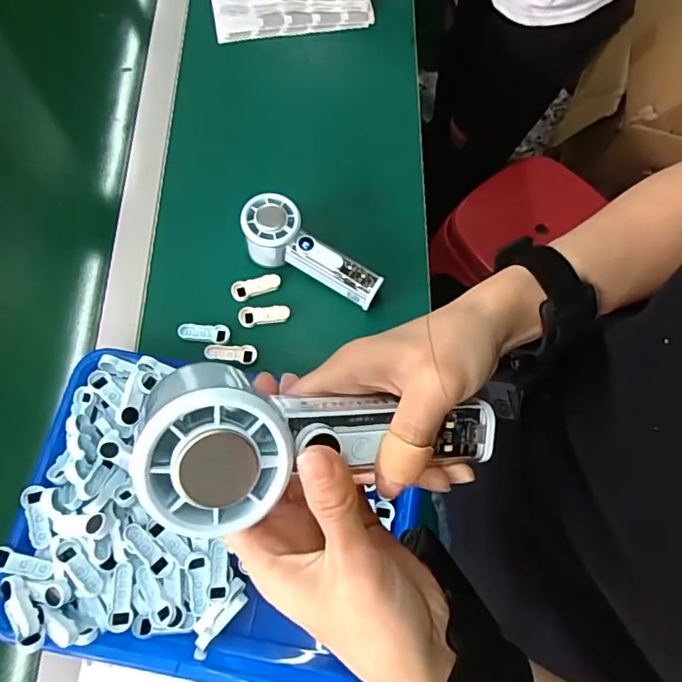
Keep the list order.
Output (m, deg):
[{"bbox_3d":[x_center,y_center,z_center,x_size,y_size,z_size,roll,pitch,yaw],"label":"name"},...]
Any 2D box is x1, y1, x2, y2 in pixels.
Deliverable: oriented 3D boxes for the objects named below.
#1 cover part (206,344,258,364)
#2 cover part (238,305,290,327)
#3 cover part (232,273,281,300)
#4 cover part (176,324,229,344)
[{"bbox_3d":[-0.108,0.011,0.527,0.050,0.004,0.019,7,71,2],"label":"cover part"},{"bbox_3d":[-0.078,-0.026,0.543,0.051,0.005,0.020,-3,71,-1],"label":"cover part"},{"bbox_3d":[-0.088,-0.056,0.554,0.051,0.004,0.021,-15,72,-6],"label":"cover part"},{"bbox_3d":[-0.137,-0.007,0.535,0.050,0.008,0.019,1,71,0],"label":"cover part"}]

